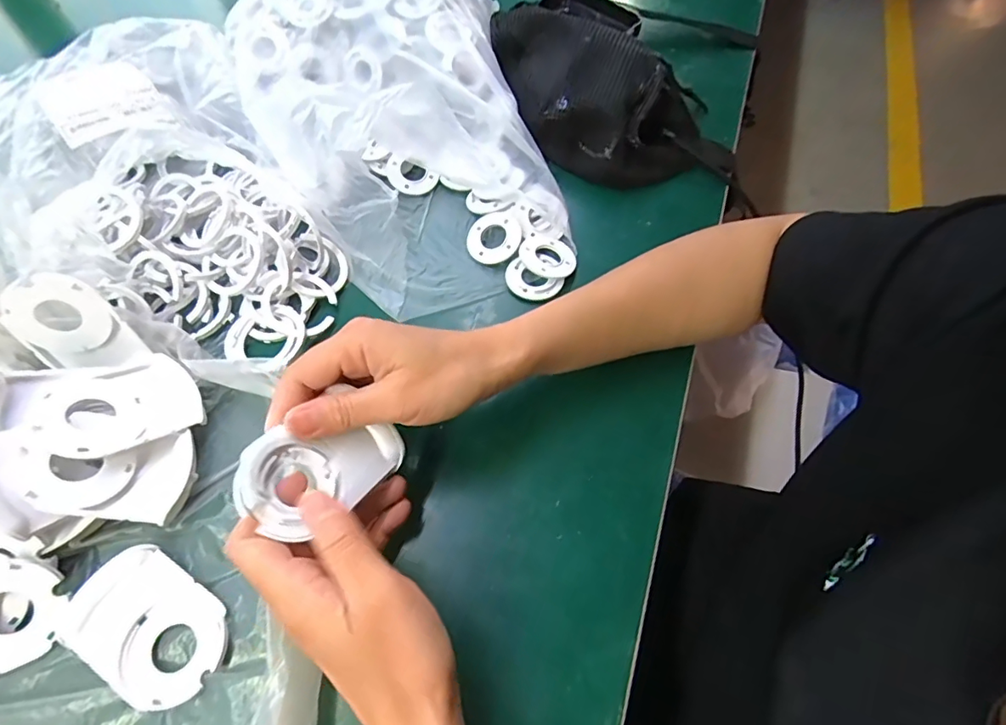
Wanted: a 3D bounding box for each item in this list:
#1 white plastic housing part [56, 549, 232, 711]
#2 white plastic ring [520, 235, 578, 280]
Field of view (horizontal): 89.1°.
[{"bbox_3d":[-0.192,0.144,0.277,0.084,0.015,0.058,32,65,18],"label":"white plastic housing part"},{"bbox_3d":[0.035,-0.084,0.403,0.045,0.010,0.040,17,62,10],"label":"white plastic ring"}]

